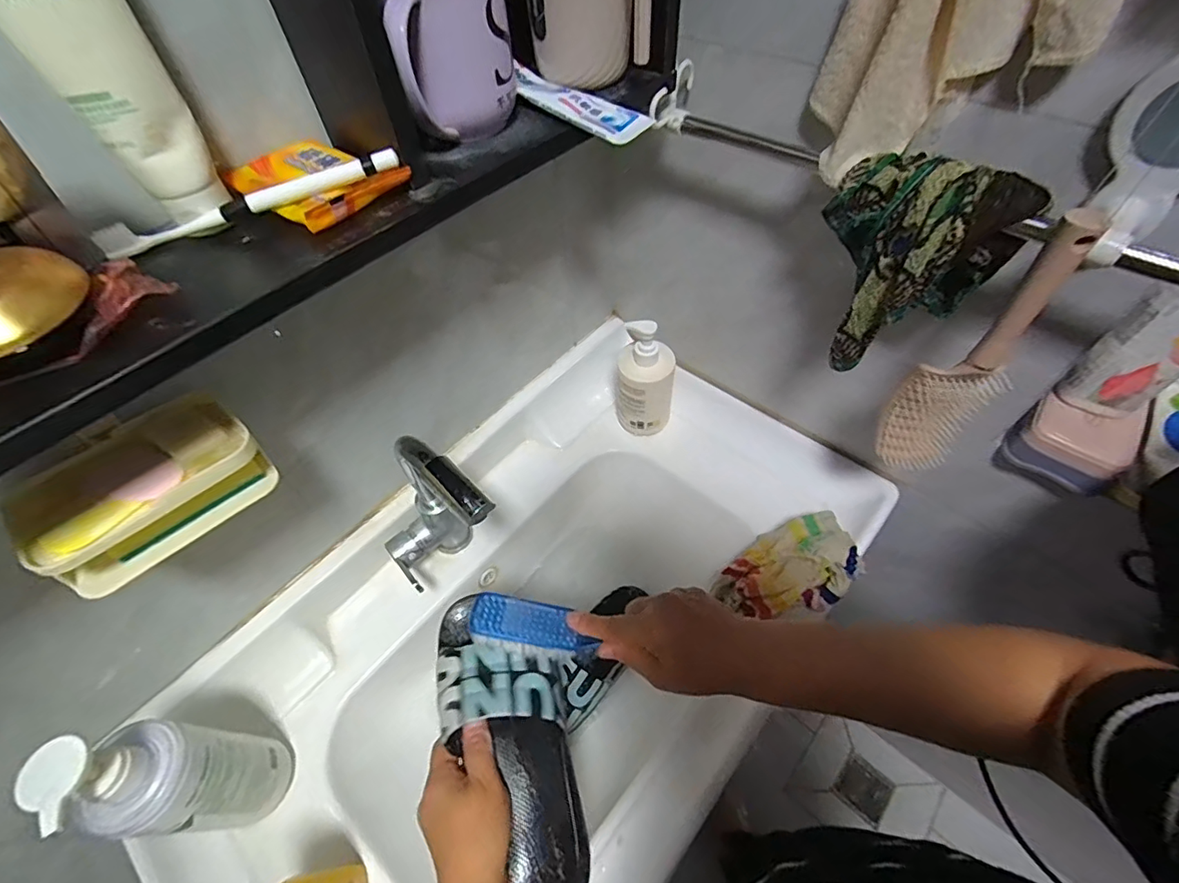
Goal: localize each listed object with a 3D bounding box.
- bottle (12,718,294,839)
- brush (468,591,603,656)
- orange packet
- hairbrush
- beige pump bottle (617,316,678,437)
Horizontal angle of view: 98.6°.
[{"bbox_3d":[-0.341,0.280,0.422,0.059,0.224,0.071,0,55,3],"label":"bottle"},{"bbox_3d":[-0.048,0.160,0.435,0.106,0.025,0.043,14,56,1],"label":"brush"},{"bbox_3d":[-0.180,-0.169,0.328,0.111,0.013,0.068,26,60,20],"label":"orange packet"},{"bbox_3d":[0.311,-0.063,0.413,0.057,0.249,0.051,-14,55,-7],"label":"hairbrush"},{"bbox_3d":[0.078,-0.089,0.694,0.076,0.185,0.077,6,55,8],"label":"beige pump bottle"}]

